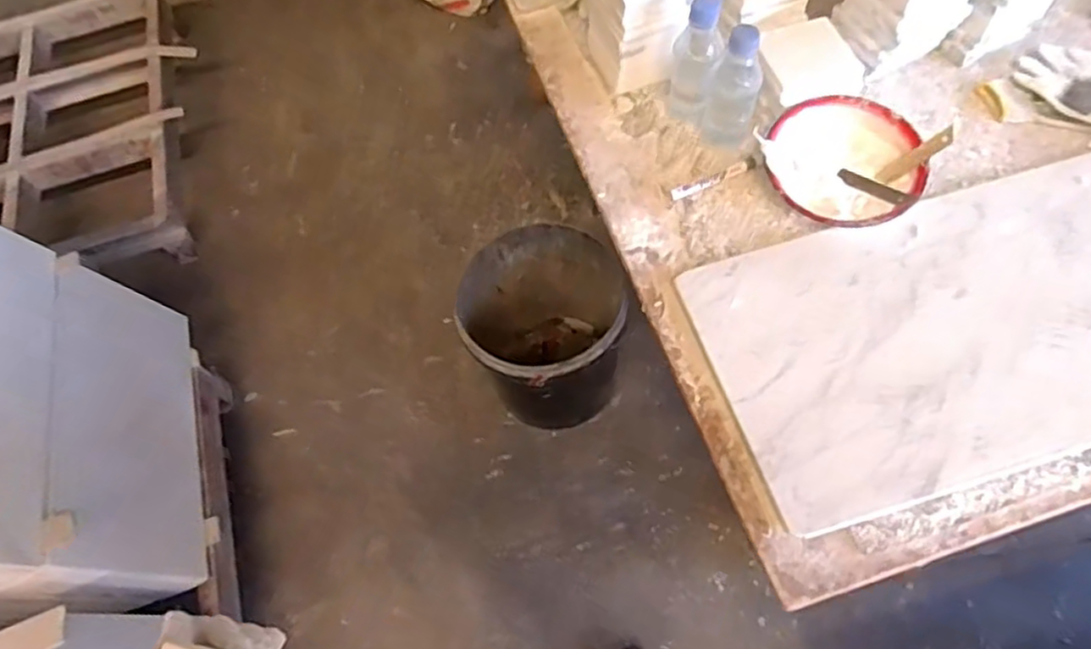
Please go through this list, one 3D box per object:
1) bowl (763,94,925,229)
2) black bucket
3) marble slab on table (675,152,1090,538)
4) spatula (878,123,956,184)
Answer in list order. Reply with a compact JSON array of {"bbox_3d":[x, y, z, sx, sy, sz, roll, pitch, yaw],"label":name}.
[{"bbox_3d":[0.342,-0.182,0.784,0.168,0.057,0.156,-3,61,6],"label":"bowl"},{"bbox_3d":[-0.006,0.035,1.460,0.325,0.371,0.328,-3,61,6],"label":"black bucket"},{"bbox_3d":[0.476,-0.015,0.710,0.604,0.013,0.300,-16,61,-5],"label":"marble slab on table"},{"bbox_3d":[0.419,-0.190,0.768,0.087,0.006,0.018,-34,77,31],"label":"spatula"}]

